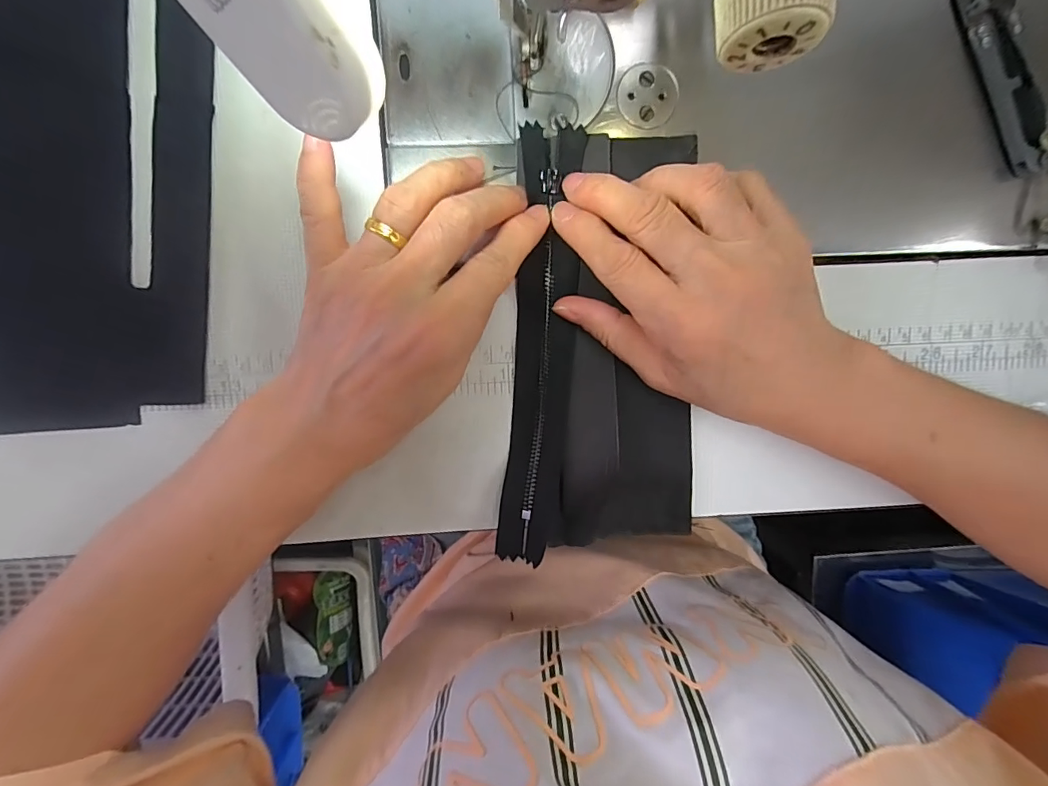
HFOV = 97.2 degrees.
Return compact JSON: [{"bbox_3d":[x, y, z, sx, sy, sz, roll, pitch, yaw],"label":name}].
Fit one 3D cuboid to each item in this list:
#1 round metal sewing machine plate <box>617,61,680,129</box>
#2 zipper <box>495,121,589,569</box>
[{"bbox_3d":[0.055,-0.131,0.203,0.025,0.004,0.029,28,95,-6],"label":"round metal sewing machine plate"},{"bbox_3d":[0.007,-0.019,0.207,0.029,0.017,0.187,4,95,-2],"label":"zipper"}]

